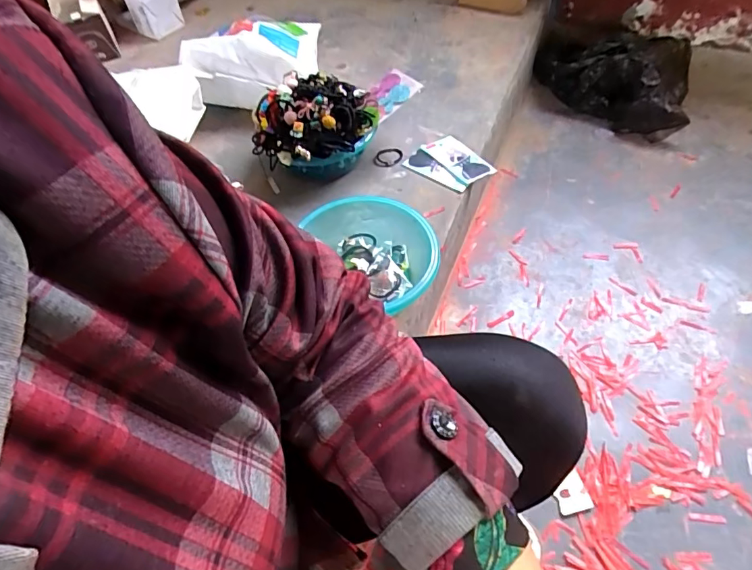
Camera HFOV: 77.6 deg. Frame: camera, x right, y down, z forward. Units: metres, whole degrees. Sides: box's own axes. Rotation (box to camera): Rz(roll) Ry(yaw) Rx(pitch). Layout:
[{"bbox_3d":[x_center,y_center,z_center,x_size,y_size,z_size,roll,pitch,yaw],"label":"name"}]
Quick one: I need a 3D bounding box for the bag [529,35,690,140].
[{"bbox_3d":[0.586,-0.514,1.168,0.365,0.162,0.186,17,58,14],"label":"bag"}]

